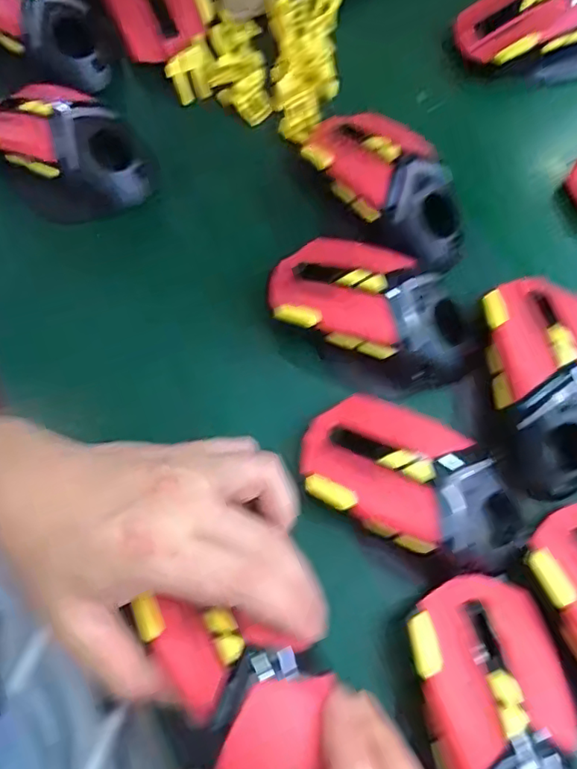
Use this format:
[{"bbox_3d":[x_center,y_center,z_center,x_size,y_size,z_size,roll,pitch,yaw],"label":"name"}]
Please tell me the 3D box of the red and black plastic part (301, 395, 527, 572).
[{"bbox_3d":[0.065,0.048,0.286,0.115,0.030,0.061,27,73,8],"label":"red and black plastic part"}]

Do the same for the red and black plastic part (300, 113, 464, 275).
[{"bbox_3d":[0.057,-0.115,0.345,0.058,0.044,0.120,-38,76,-12],"label":"red and black plastic part"}]

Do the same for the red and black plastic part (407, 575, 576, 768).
[{"bbox_3d":[0.095,0.146,0.250,0.067,0.032,0.112,-9,72,-4],"label":"red and black plastic part"}]

